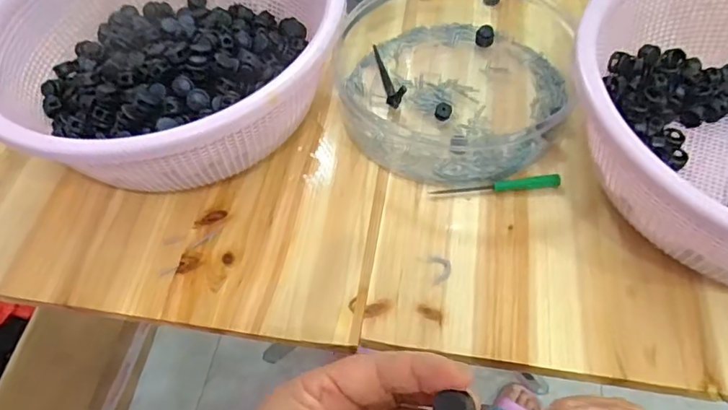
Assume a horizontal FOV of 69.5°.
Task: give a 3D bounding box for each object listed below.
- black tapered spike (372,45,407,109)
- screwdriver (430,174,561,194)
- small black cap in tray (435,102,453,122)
[{"bbox_3d":[0.022,-0.120,0.469,0.016,0.021,0.088,-9,55,-2],"label":"black tapered spike"},{"bbox_3d":[0.100,-0.016,0.399,0.095,0.010,0.009,-2,55,3],"label":"screwdriver"},{"bbox_3d":[0.066,-0.078,0.437,0.014,0.012,0.015,-2,55,3],"label":"small black cap in tray"}]

